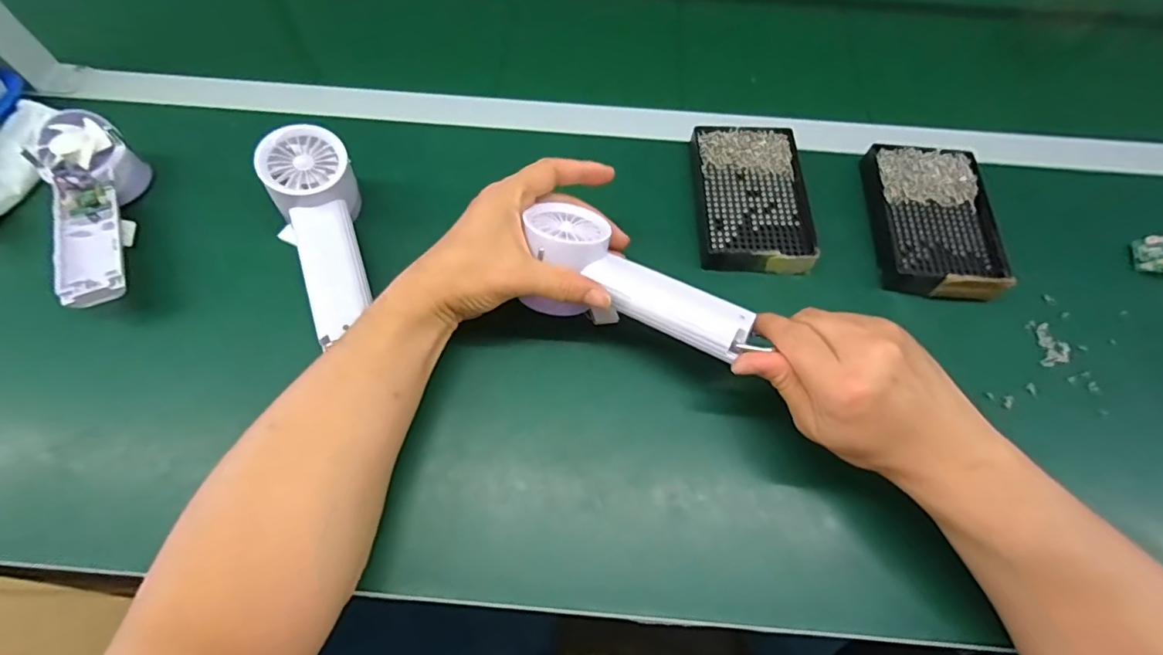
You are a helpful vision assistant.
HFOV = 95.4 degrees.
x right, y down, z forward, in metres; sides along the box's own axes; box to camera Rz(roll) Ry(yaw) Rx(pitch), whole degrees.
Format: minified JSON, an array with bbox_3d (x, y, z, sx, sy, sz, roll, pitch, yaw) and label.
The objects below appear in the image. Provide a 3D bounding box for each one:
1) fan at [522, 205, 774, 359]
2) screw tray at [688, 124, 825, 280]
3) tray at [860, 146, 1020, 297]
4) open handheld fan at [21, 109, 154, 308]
[{"bbox_3d":[0.033,-0.024,0.360,0.170,0.047,0.070,32,66,15],"label":"fan"},{"bbox_3d":[0.143,-0.111,0.452,0.089,0.024,0.142,1,63,-1],"label":"screw tray"},{"bbox_3d":[0.293,-0.090,0.442,0.091,0.028,0.147,2,63,0],"label":"tray"},{"bbox_3d":[-0.378,-0.093,0.419,0.063,0.054,0.178,-26,66,-14],"label":"open handheld fan"}]

